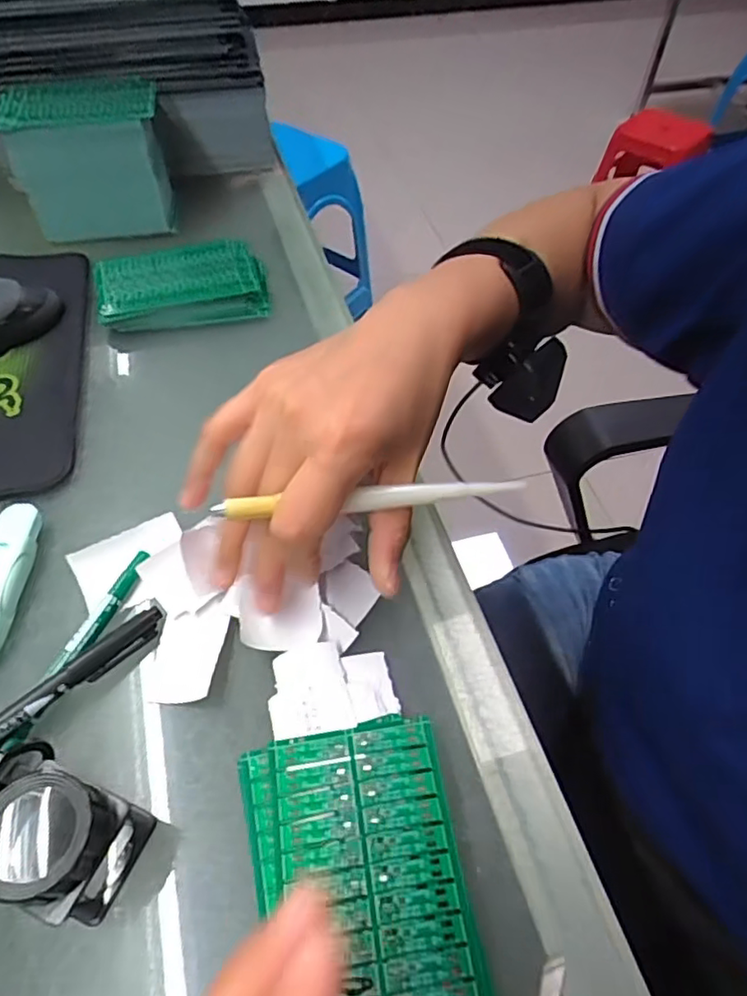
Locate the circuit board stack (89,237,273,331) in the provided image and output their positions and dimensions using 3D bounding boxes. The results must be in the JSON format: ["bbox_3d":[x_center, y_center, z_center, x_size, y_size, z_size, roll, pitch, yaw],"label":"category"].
[{"bbox_3d":[-0.145,-0.160,0.452,0.122,0.026,0.074,-9,54,-7],"label":"circuit board stack"}]

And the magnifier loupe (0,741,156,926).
[{"bbox_3d":[-0.116,0.124,0.219,0.046,0.055,0.040,22,57,15],"label":"magnifier loupe"}]

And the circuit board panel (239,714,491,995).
[{"bbox_3d":[-0.005,0.150,0.230,0.077,0.015,0.113,-10,55,-7],"label":"circuit board panel"}]

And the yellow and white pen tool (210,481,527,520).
[{"bbox_3d":[0.001,0.000,0.256,0.136,0.007,0.007,-6,54,-11],"label":"yellow and white pen tool"}]

